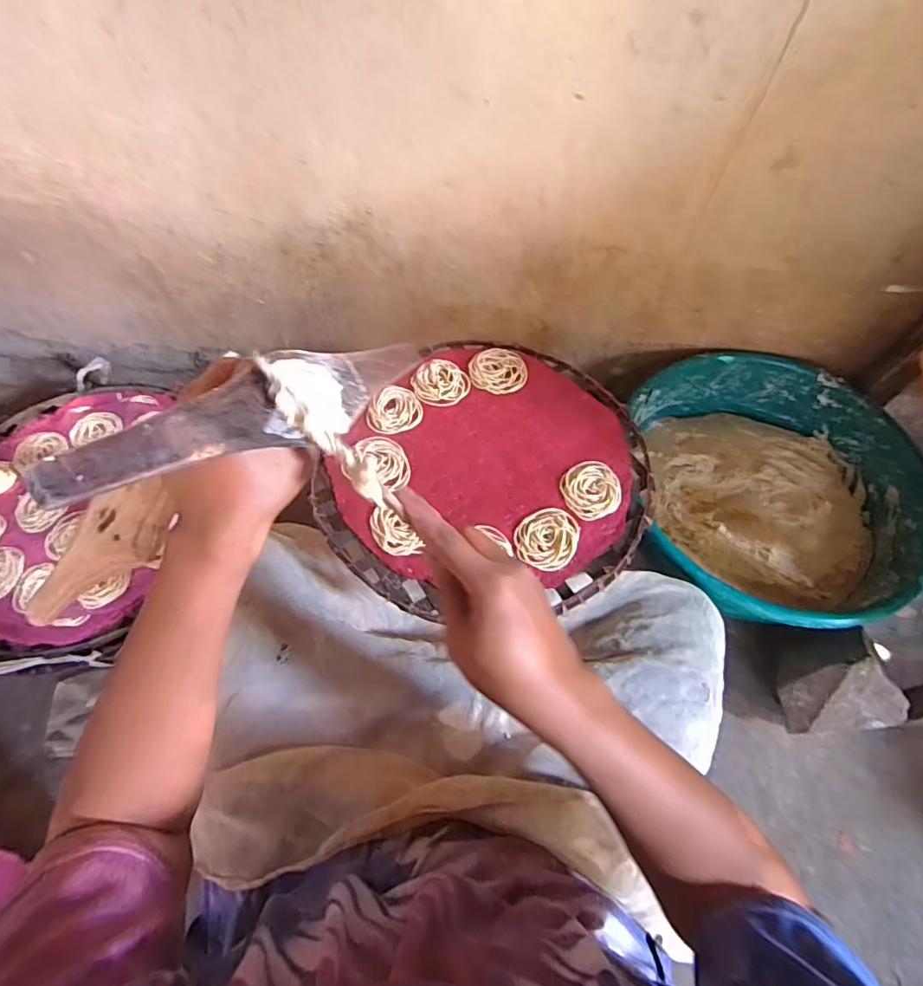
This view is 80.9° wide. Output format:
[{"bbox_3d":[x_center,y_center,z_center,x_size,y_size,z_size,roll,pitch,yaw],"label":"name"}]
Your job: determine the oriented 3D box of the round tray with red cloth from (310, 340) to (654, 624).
[{"bbox_3d":[0.040,-0.024,0.625,0.338,0.017,0.367,1,61,-2],"label":"round tray with red cloth"}]

